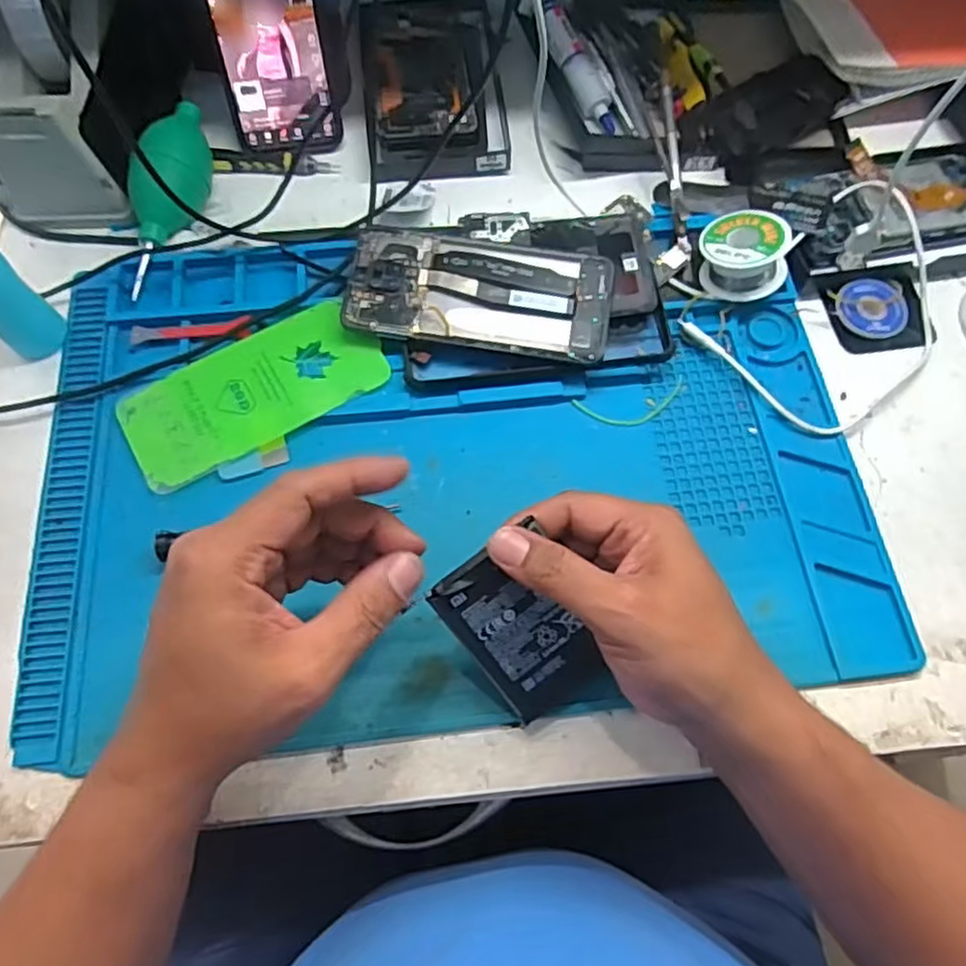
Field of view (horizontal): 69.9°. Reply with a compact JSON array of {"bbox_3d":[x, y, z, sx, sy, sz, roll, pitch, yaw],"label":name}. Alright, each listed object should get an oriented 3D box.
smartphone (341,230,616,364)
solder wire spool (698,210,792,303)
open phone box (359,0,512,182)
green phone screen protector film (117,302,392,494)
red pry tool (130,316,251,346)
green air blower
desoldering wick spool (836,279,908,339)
[{"bbox_3d":[-0.003,-0.119,0.432,0.163,0.006,0.073,9,75,3],"label":"smartphone"},{"bbox_3d":[0.170,-0.149,0.454,0.053,0.039,0.053,-8,57,12],"label":"solder wire spool"},{"bbox_3d":[-0.038,-0.310,0.528,0.101,0.023,0.185,-6,70,-4],"label":"open phone box"},{"bbox_3d":[-0.140,-0.058,0.425,0.154,0.004,0.072,-29,72,-11],"label":"green phone screen protector film"},{"bbox_3d":[-0.186,-0.098,0.440,0.074,0.006,0.017,-5,70,-4],"label":"red pry tool"},{"bbox_3d":[-0.209,-0.196,0.457,0.046,0.041,0.142,0,69,-2],"label":"green air blower"},{"bbox_3d":[0.262,-0.118,0.463,0.044,0.007,0.045,1,69,-1],"label":"desoldering wick spool"}]

